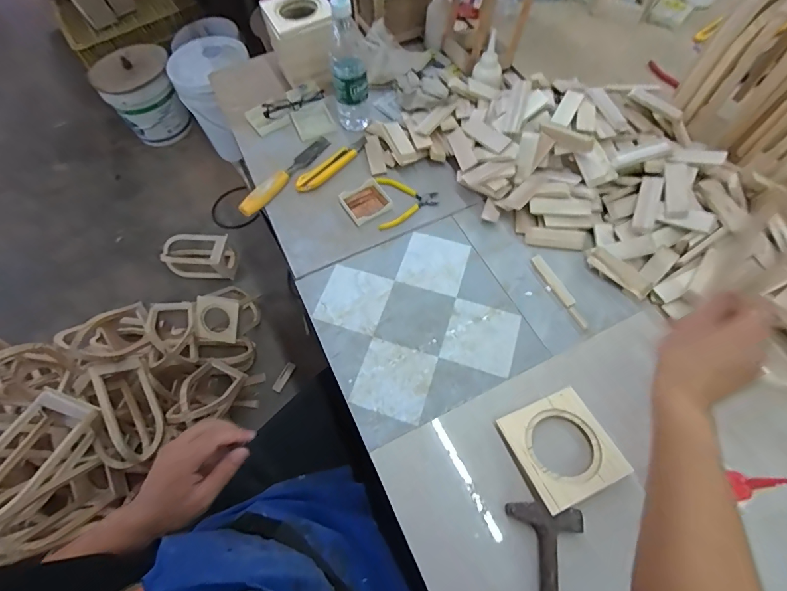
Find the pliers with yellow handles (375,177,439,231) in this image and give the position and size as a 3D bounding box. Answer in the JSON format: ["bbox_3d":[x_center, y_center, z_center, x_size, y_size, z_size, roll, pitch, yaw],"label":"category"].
[{"bbox_3d":[0.026,-0.171,0.731,0.109,0.014,0.110,-4,62,2],"label":"pliers with yellow handles"}]

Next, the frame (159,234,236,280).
[{"bbox_3d":[-0.731,-0.150,1.499,0.265,0.125,0.130,-1,62,4],"label":"frame"}]

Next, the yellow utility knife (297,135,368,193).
[{"bbox_3d":[-0.115,-0.252,0.766,0.030,0.016,0.168,39,72,21],"label":"yellow utility knife"}]

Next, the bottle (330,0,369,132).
[{"bbox_3d":[-0.082,-0.422,0.737,0.066,0.216,0.068,-6,62,1],"label":"bottle"}]

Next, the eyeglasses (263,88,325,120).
[{"bbox_3d":[-0.206,-0.407,0.841,0.138,0.028,0.025,-32,65,-12],"label":"eyeglasses"}]

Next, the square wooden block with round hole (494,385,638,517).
[{"bbox_3d":[0.220,0.196,0.522,0.123,0.008,0.125,-20,55,-13],"label":"square wooden block with round hole"}]

